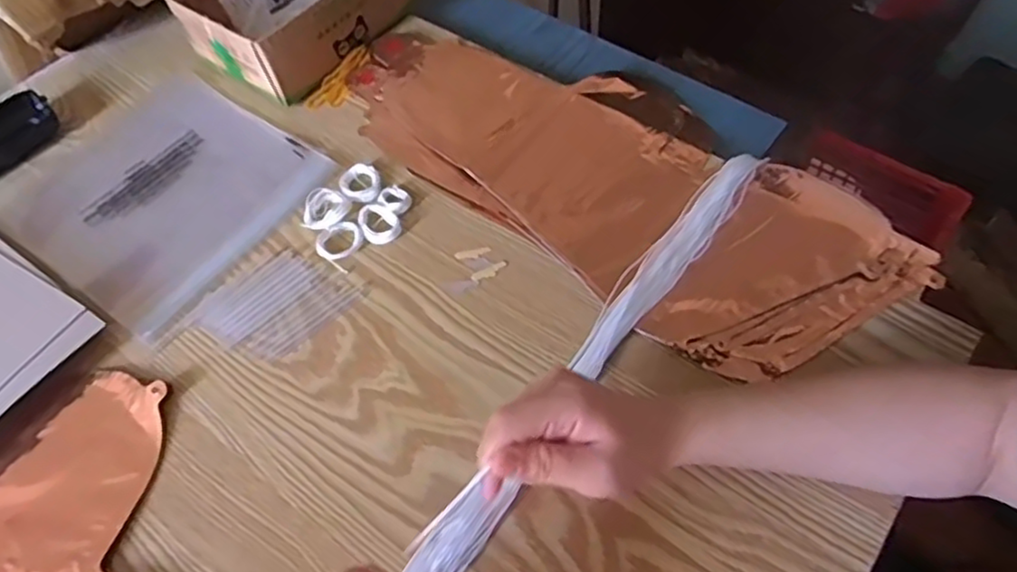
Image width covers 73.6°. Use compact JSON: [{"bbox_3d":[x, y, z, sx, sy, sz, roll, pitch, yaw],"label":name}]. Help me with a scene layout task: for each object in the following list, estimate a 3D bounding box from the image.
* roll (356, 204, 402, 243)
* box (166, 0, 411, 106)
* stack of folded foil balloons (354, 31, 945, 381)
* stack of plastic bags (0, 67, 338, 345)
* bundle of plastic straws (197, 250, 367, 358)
[{"bbox_3d":[-0.099,-0.049,0.523,0.030,0.008,0.033,-2,58,3],"label":"roll"},{"bbox_3d":[-0.192,-0.261,0.622,0.134,0.065,0.181,31,65,21],"label":"box"},{"bbox_3d":[0.081,-0.102,0.541,0.451,0.020,0.202,36,67,23],"label":"stack of folded foil balloons"},{"bbox_3d":[-0.282,-0.079,0.558,0.205,0.008,0.201,30,65,20],"label":"stack of plastic bags"},{"bbox_3d":[-0.166,0.010,0.497,0.098,0.004,0.080,-40,64,-19],"label":"bundle of plastic straws"}]

